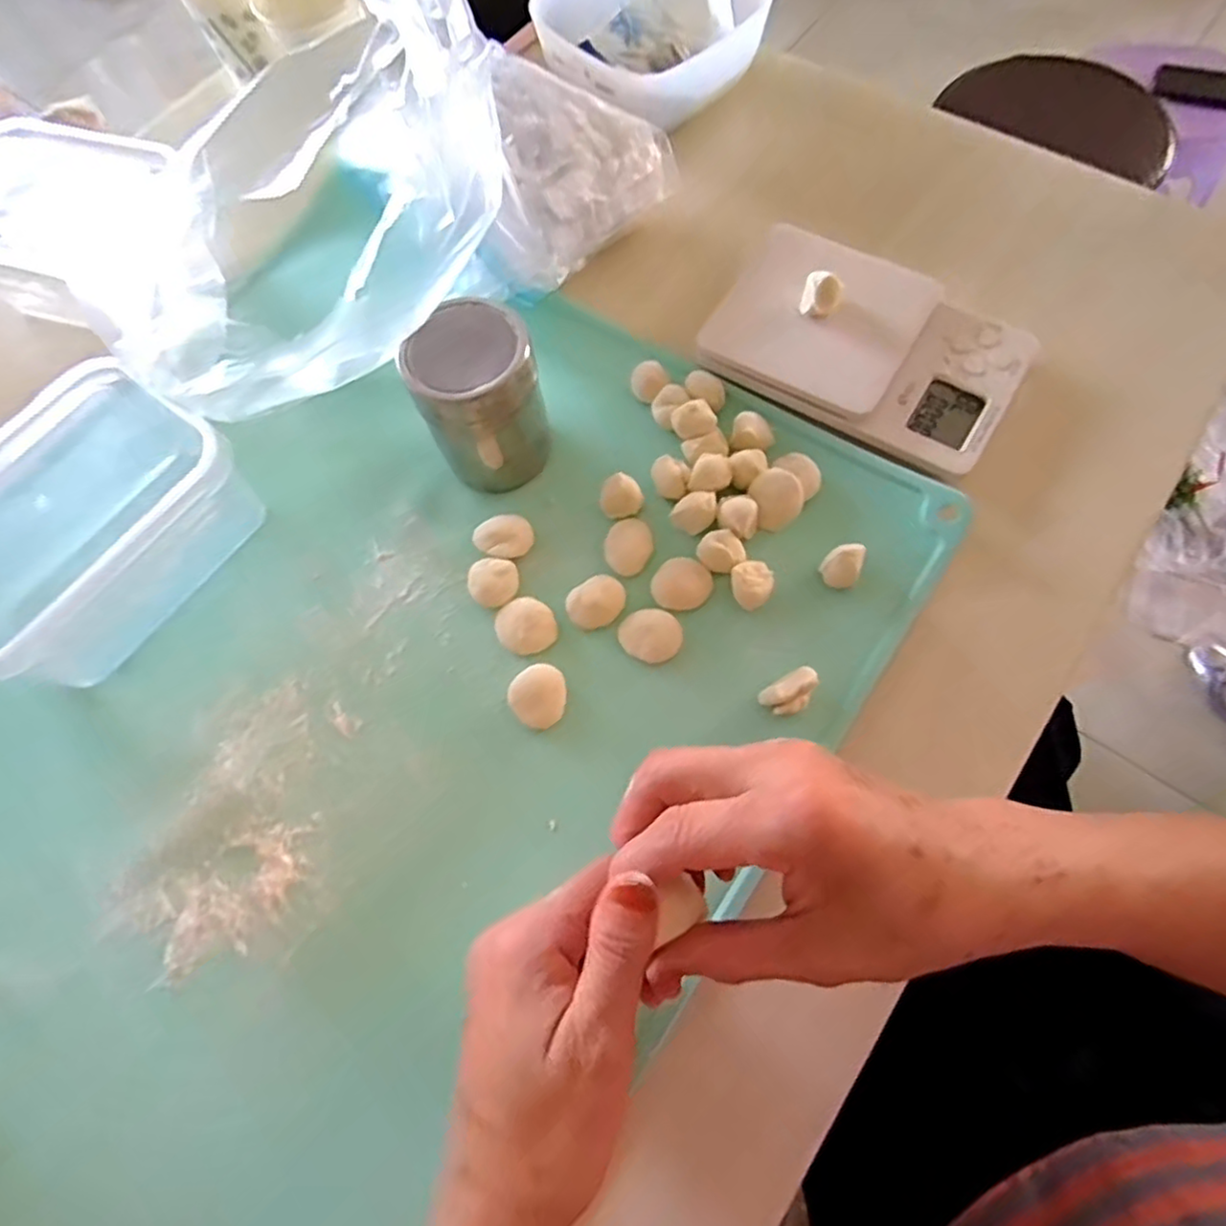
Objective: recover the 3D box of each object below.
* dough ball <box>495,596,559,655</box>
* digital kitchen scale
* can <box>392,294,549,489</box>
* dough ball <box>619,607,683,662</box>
[{"bbox_3d":[-0.048,0.007,0.375,0.032,0.008,0.032,-1,70,4],"label":"dough ball"},{"bbox_3d":[0.151,-0.163,0.399,0.175,0.022,0.110,31,75,14],"label":"digital kitchen scale"},{"bbox_3d":[-0.072,-0.119,0.370,0.063,0.084,0.069,-1,70,4],"label":"can"},{"bbox_3d":[0.021,0.012,0.369,0.033,0.008,0.028,8,71,7],"label":"dough ball"}]

